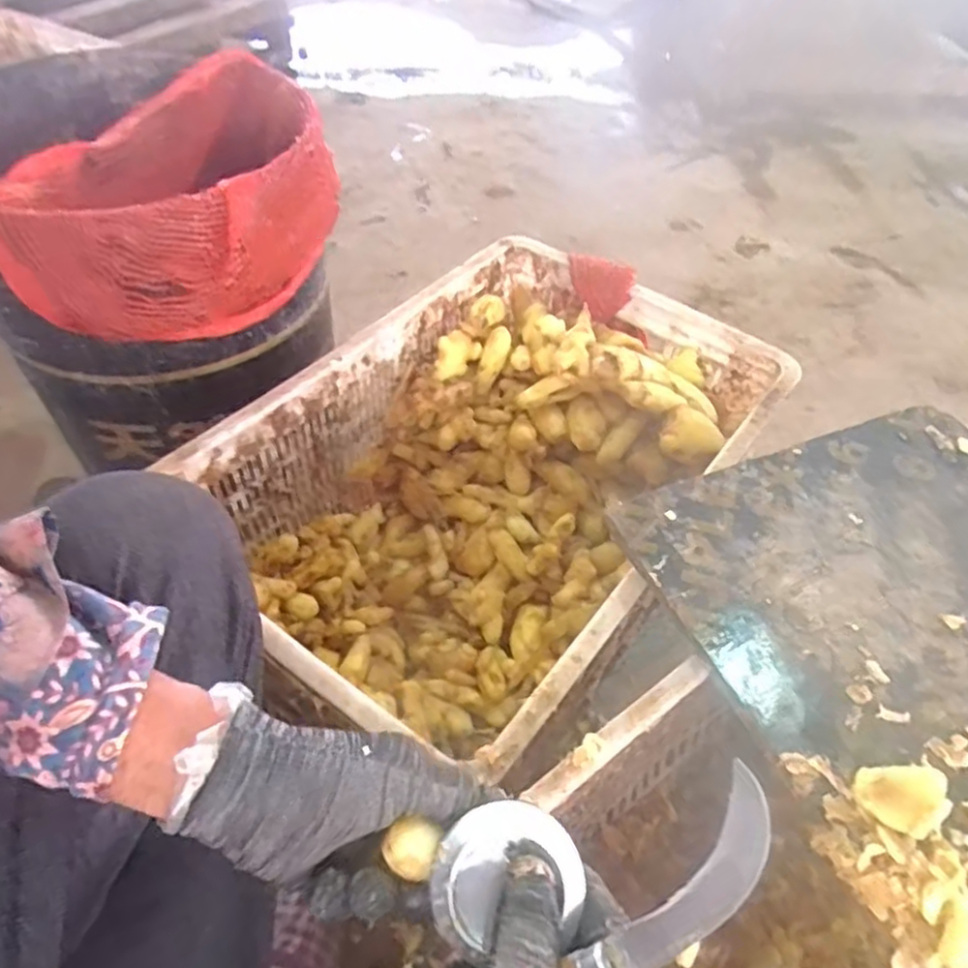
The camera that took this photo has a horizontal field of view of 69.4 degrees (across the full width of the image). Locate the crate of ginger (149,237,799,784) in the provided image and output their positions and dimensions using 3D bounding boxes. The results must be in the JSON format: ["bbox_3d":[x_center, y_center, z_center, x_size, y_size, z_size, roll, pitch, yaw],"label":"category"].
[{"bbox_3d":[0.022,0.008,0.721,0.330,0.255,0.453,33,55,23],"label":"crate of ginger"}]

